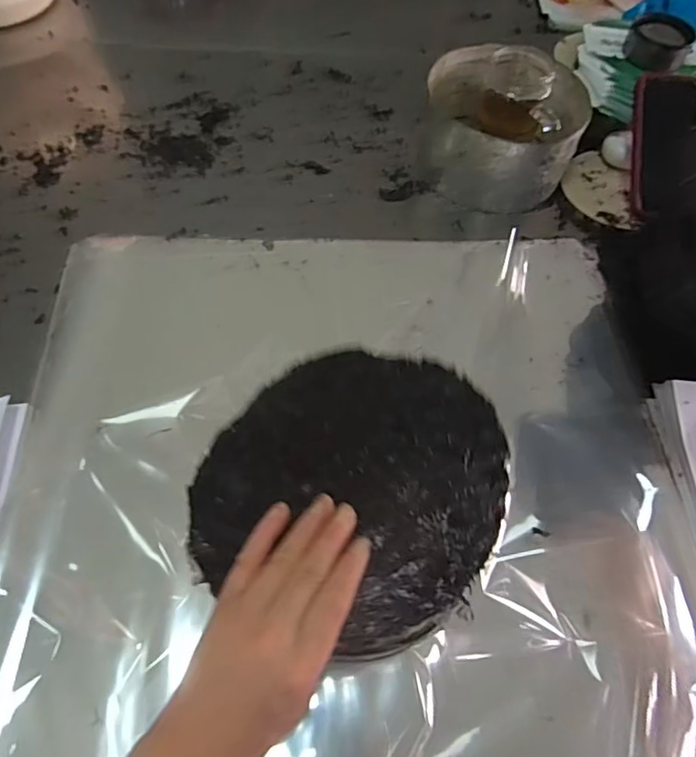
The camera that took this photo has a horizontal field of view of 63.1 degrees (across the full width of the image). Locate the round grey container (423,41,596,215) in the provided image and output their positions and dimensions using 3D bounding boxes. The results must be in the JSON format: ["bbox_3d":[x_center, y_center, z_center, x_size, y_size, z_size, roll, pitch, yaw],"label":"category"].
[{"bbox_3d":[0.183,-0.303,0.679,0.180,0.103,0.187,2,56,-3],"label":"round grey container"}]

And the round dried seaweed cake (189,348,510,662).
[{"bbox_3d":[-0.003,0.055,0.352,0.193,0.014,0.179,-9,50,11],"label":"round dried seaweed cake"}]

